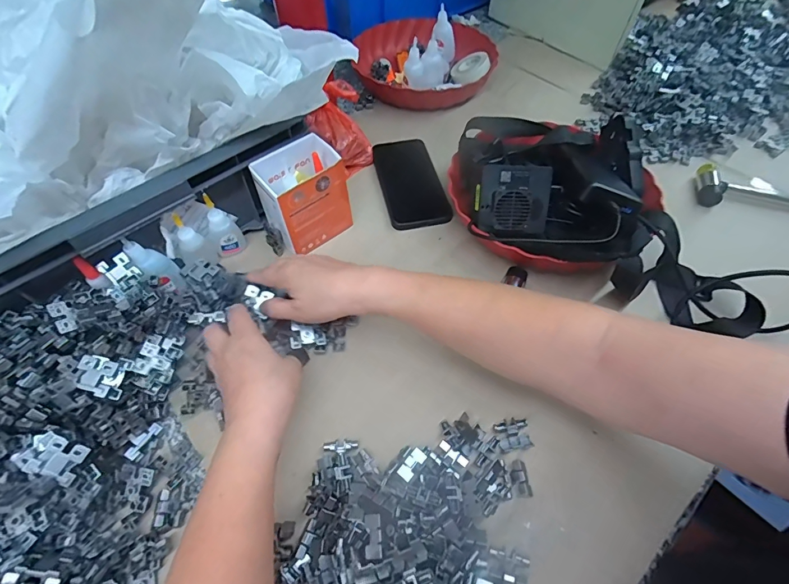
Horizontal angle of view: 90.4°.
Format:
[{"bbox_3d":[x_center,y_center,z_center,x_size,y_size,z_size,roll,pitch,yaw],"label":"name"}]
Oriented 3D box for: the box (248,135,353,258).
[{"bbox_3d":[-0.105,-0.110,0.457,0.092,0.099,0.073,-36,61,-21],"label":"box"}]

